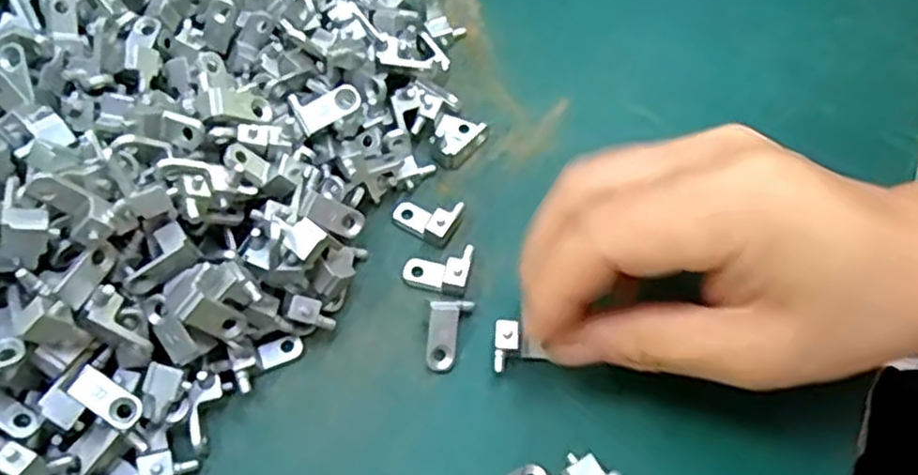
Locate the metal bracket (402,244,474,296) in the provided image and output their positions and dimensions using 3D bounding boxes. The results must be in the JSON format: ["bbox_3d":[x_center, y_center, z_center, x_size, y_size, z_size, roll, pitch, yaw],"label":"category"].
[{"bbox_3d":[-0.008,0.011,0.258,0.023,0.009,0.018,13,64,5],"label":"metal bracket"}]

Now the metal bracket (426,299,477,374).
[{"bbox_3d":[-0.004,0.033,0.250,0.012,0.013,0.025,13,84,5],"label":"metal bracket"}]

